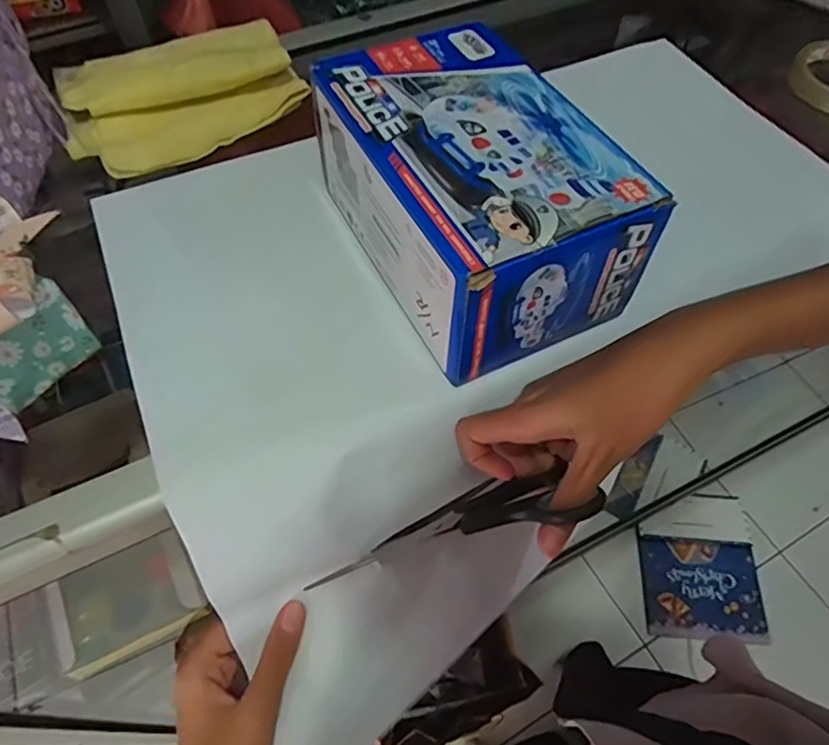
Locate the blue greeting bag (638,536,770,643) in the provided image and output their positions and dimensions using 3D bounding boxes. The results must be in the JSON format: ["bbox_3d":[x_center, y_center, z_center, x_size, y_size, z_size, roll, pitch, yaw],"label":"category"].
[{"bbox_3d":[0.644,0.475,1.309,0.265,0.020,0.217,2,58,1],"label":"blue greeting bag"}]

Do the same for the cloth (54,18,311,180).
[{"bbox_3d":[-0.174,-0.205,0.442,0.170,0.027,0.117,-17,60,-11],"label":"cloth"}]

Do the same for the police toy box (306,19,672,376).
[{"bbox_3d":[0.034,-0.105,0.348,0.118,0.091,0.191,-24,61,-15],"label":"police toy box"}]

